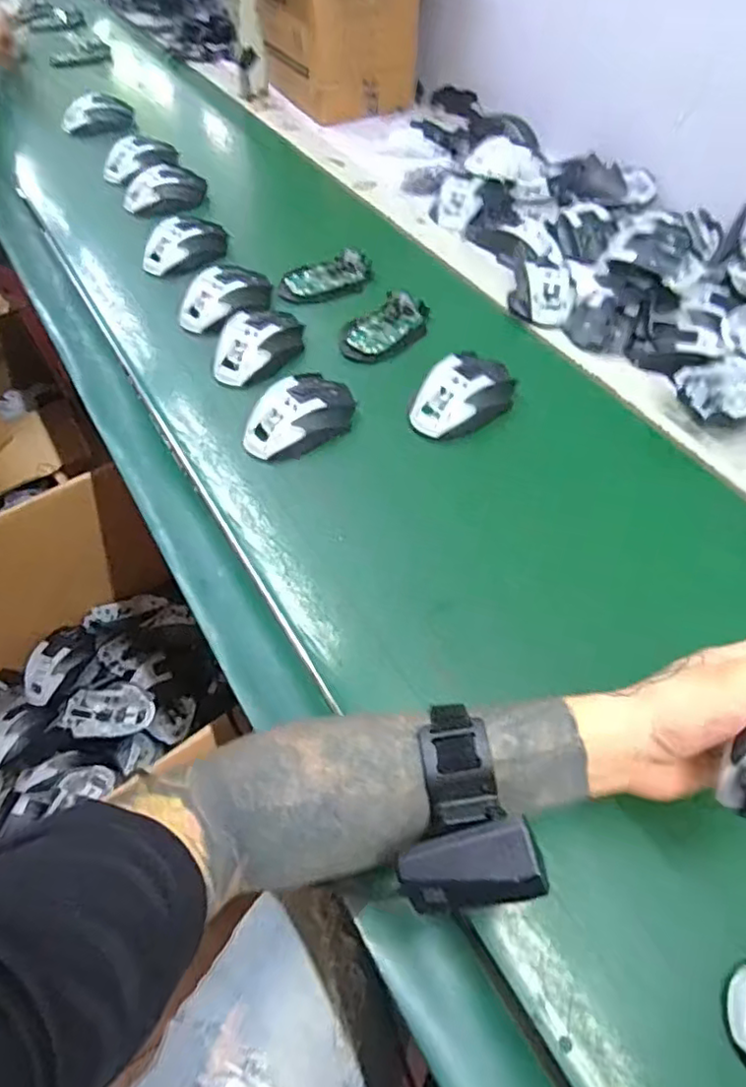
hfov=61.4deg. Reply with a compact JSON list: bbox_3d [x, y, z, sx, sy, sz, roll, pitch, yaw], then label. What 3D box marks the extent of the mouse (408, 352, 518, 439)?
[{"bbox_3d":[0.087,-0.144,0.615,0.108,0.046,0.065,-39,62,-23],"label":"mouse"}]

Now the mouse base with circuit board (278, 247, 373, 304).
[{"bbox_3d":[-0.055,-0.324,0.756,0.119,0.025,0.063,-23,57,-14],"label":"mouse base with circuit board"}]

